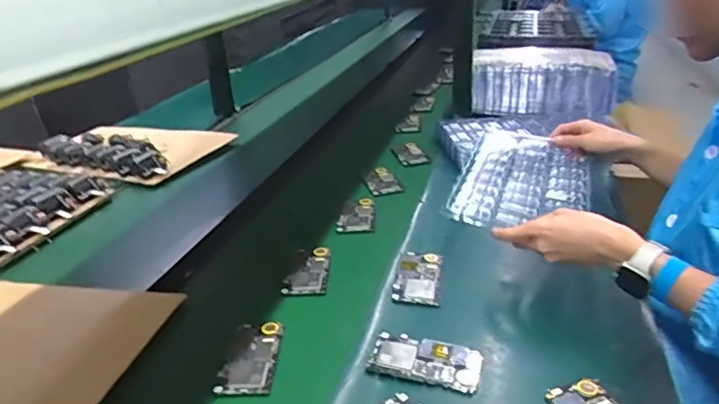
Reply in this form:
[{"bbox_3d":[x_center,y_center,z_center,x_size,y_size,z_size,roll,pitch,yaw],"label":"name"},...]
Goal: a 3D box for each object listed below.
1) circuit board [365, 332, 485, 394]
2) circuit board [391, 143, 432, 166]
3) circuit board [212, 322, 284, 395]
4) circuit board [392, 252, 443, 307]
[{"bbox_3d":[0.078,0.186,0.643,0.125,0.012,0.064,5,27,16],"label":"circuit board"},{"bbox_3d":[0.119,-0.111,1.276,0.068,0.010,0.127,-9,27,-9],"label":"circuit board"},{"bbox_3d":[-0.134,0.191,0.675,0.065,0.012,0.122,-2,26,2],"label":"circuit board"},{"bbox_3d":[0.086,0.108,0.798,0.064,0.008,0.128,2,27,10],"label":"circuit board"}]

